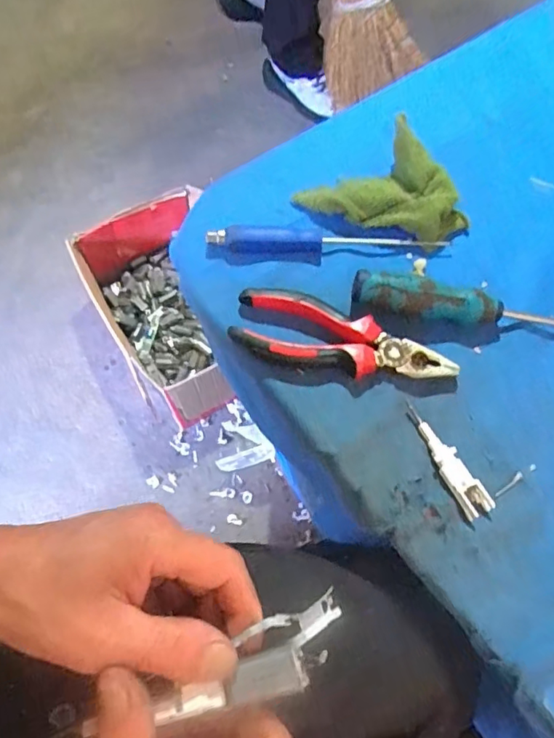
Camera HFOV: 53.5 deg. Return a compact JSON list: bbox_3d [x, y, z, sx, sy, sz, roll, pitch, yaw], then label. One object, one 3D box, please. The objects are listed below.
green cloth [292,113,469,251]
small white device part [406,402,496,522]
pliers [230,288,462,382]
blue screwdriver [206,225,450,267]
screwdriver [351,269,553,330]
[{"bbox_3d":[0.090,-0.139,0.449,0.106,0.036,0.110,-34,68,-15],"label":"green cloth"},{"bbox_3d":[0.109,0.058,0.360,0.018,0.010,0.083,-28,66,-12],"label":"small white device part"},{"bbox_3d":[0.045,-0.017,0.394,0.157,0.021,0.051,18,65,10],"label":"pliers"},{"bbox_3d":[0.039,-0.099,0.440,0.186,0.019,0.028,4,64,3],"label":"blue screwdriver"},{"bbox_3d":[0.179,-0.036,0.399,0.248,0.037,0.026,8,64,5],"label":"screwdriver"}]

